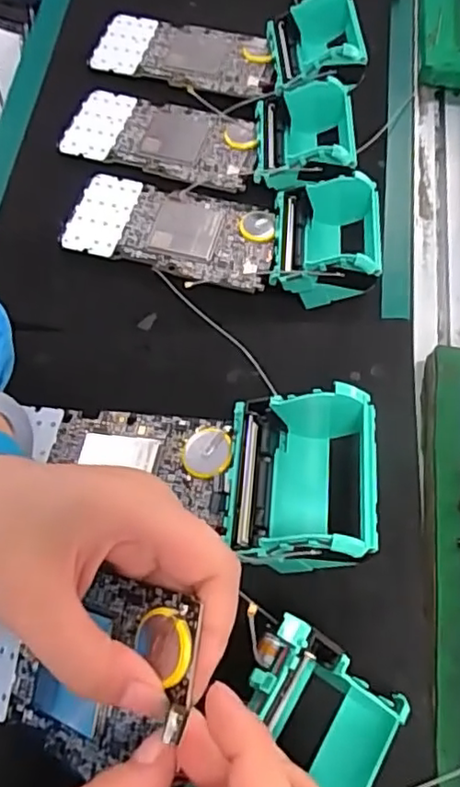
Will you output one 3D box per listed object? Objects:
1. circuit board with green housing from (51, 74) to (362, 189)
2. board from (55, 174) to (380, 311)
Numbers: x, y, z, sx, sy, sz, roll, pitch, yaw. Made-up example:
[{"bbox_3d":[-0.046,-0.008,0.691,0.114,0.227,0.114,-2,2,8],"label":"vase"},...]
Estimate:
[{"bbox_3d":[-0.016,-0.178,0.404,0.194,0.038,0.083,11,69,5],"label":"circuit board with green housing"},{"bbox_3d":[-0.006,-0.106,0.375,0.194,0.043,0.082,11,69,6],"label":"board"}]

